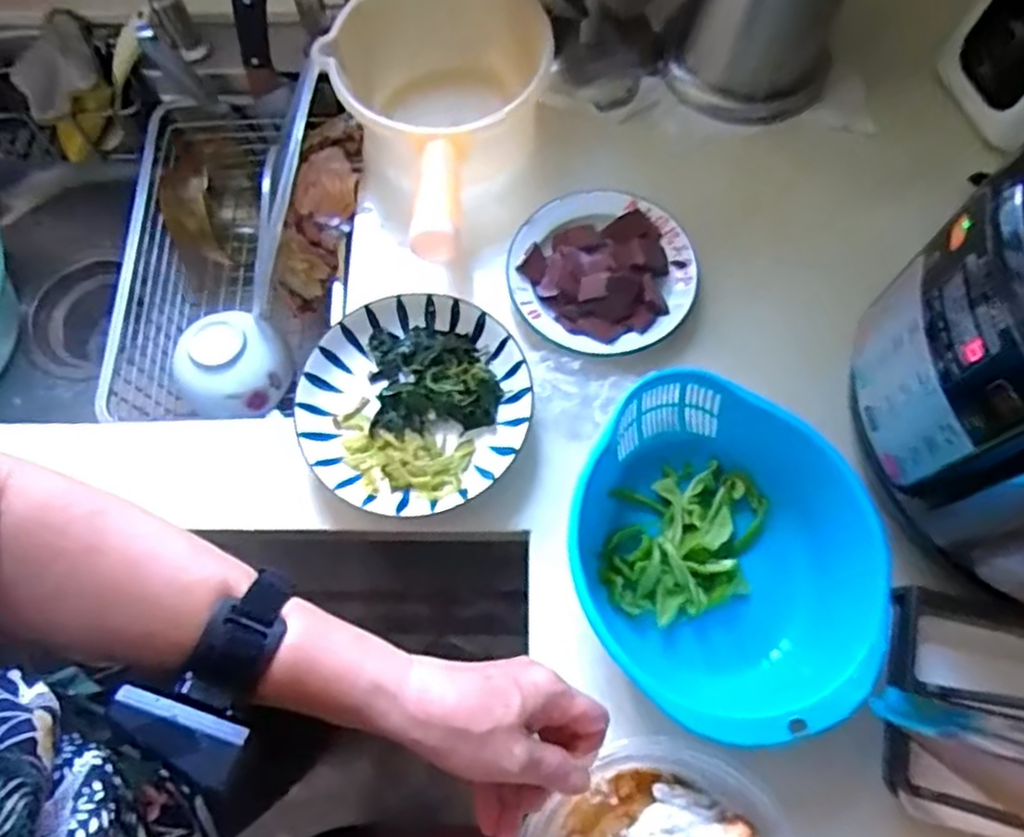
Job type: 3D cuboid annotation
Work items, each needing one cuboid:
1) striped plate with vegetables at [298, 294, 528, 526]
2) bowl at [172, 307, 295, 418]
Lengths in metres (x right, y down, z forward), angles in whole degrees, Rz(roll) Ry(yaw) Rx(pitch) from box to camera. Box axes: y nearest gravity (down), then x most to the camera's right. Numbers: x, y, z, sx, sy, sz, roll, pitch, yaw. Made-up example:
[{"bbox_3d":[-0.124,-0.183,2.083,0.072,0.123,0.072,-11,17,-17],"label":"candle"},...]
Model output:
[{"bbox_3d":[-0.076,-0.012,0.553,0.177,0.023,0.166,0,71,1],"label":"striped plate with vegetables"},{"bbox_3d":[-0.285,-0.053,0.728,0.105,0.045,0.105,0,71,1],"label":"bowl"}]

